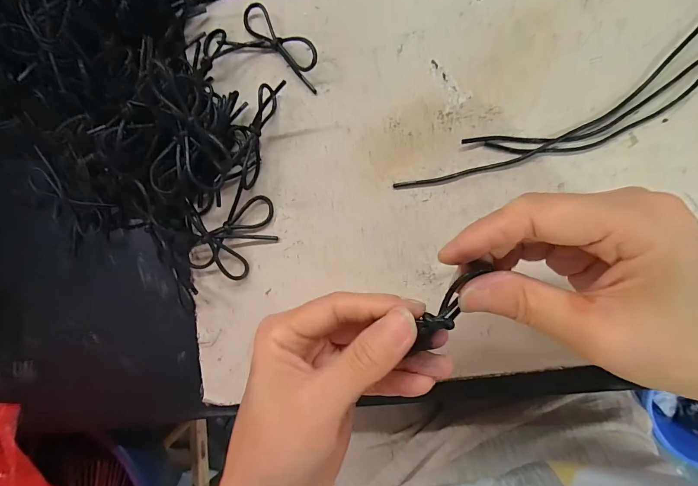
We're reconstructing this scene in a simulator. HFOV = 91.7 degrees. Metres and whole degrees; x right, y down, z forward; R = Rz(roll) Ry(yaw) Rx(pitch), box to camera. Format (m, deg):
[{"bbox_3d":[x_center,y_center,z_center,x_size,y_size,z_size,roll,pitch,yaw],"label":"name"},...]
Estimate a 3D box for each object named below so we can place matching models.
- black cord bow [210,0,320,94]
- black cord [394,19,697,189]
[{"bbox_3d":[-0.054,-0.144,0.239,0.075,0.019,0.047,19,90,6],"label":"black cord bow"},{"bbox_3d":[0.150,-0.083,0.219,0.242,0.008,0.051,-32,86,4],"label":"black cord"}]

